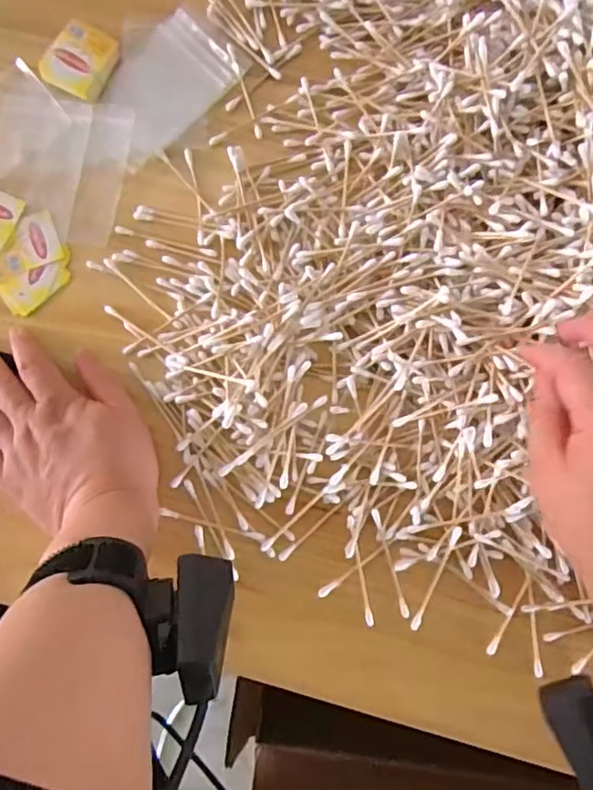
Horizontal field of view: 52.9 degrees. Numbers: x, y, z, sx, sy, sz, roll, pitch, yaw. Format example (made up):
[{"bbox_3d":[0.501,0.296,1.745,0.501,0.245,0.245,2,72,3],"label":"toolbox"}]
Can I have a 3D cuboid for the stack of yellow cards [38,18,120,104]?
[{"bbox_3d":[-0.155,-0.240,0.426,0.042,0.016,0.048,31,86,3],"label":"stack of yellow cards"}]

